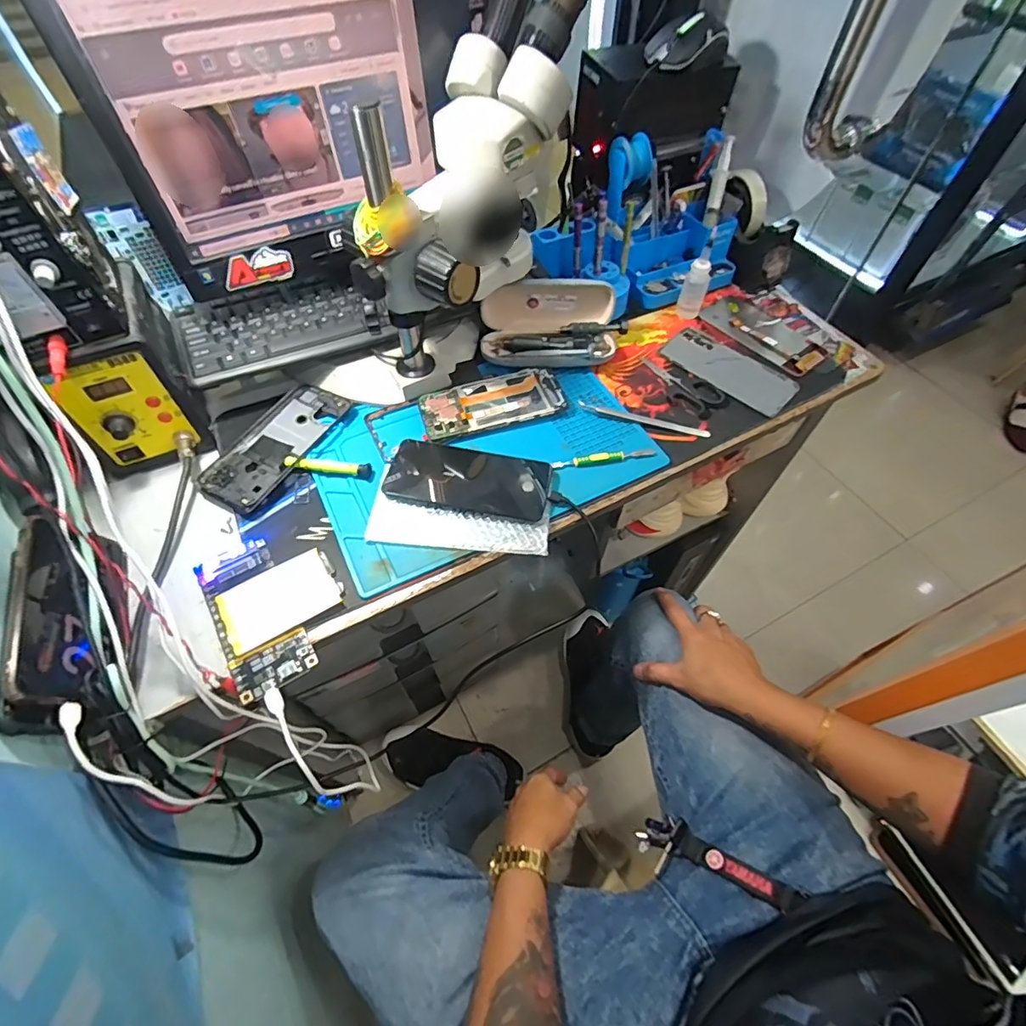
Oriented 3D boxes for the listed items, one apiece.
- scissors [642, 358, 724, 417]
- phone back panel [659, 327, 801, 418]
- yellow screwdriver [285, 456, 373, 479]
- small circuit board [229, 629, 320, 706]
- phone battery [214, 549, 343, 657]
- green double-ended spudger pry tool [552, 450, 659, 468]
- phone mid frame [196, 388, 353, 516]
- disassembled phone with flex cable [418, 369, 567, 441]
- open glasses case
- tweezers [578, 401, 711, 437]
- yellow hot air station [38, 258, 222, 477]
[{"bbox_3d":[0.194,-0.153,0.589,0.109,0.009,0.047,38,64,22],"label":"scissors"},{"bbox_3d":[0.260,-0.176,0.608,0.160,0.007,0.077,40,64,23],"label":"phone back panel"},{"bbox_3d":[-0.190,-0.048,0.516,0.087,0.012,0.016,6,56,3],"label":"yellow screwdriver"},{"bbox_3d":[-0.194,0.124,0.408,0.062,0.006,0.038,-27,61,-17],"label":"small circuit board"},{"bbox_3d":[-0.206,0.075,0.440,0.091,0.008,0.063,-29,61,-18],"label":"phone battery"},{"bbox_3d":[0.095,-0.059,0.530,0.109,0.007,0.016,-9,57,-6],"label":"green double-ended spudger pry tool"},{"bbox_3d":[-0.255,-0.075,0.533,0.087,0.015,0.165,25,60,15],"label":"phone mid frame"},{"bbox_3d":[-0.023,-0.124,0.564,0.158,0.012,0.070,-14,58,-10],"label":"disassembled phone with flex cable"},{"bbox_3d":[0.047,-0.222,0.594,0.170,0.070,0.086,2,56,1],"label":"open glasses case"},{"bbox_3d":[0.145,-0.104,0.556,0.145,0.007,0.015,14,57,8],"label":"tweezers"},{"bbox_3d":[-0.388,-0.136,0.499,0.108,0.138,0.163,-24,60,-16],"label":"yellow hot air station"}]

